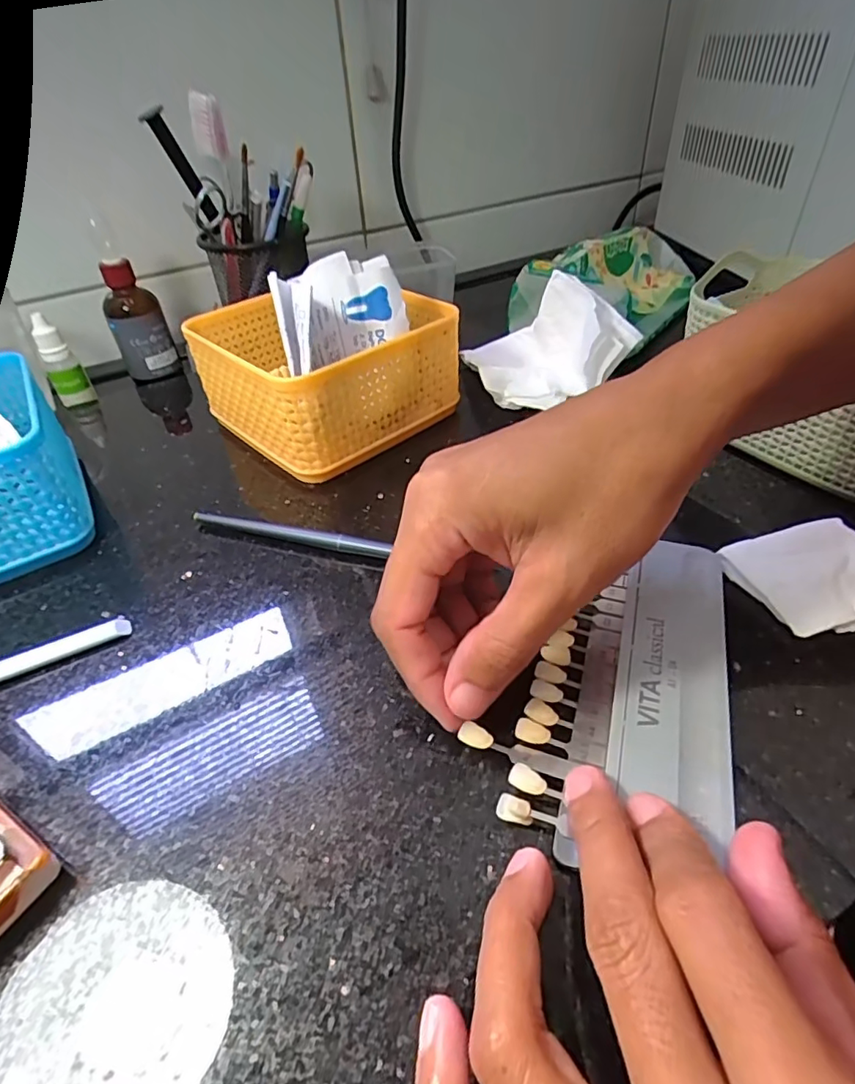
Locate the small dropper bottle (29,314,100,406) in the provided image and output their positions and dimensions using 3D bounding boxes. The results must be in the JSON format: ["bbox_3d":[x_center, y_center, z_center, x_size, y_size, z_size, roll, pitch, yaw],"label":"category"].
[{"bbox_3d":[-0.279,-0.137,0.423,0.024,0.063,0.023,-30,48,-25],"label":"small dropper bottle"}]

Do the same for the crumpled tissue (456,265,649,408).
[{"bbox_3d":[0.080,-0.134,0.372,0.108,0.054,0.098,-5,42,0],"label":"crumpled tissue"}]

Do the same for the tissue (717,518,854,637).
[{"bbox_3d":[0.164,0.014,0.236,0.058,0.012,0.052,-12,43,-8],"label":"tissue"}]

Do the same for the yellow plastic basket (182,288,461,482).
[{"bbox_3d":[-0.065,-0.113,0.360,0.129,0.064,0.132,-34,50,-28],"label":"yellow plastic basket"}]

